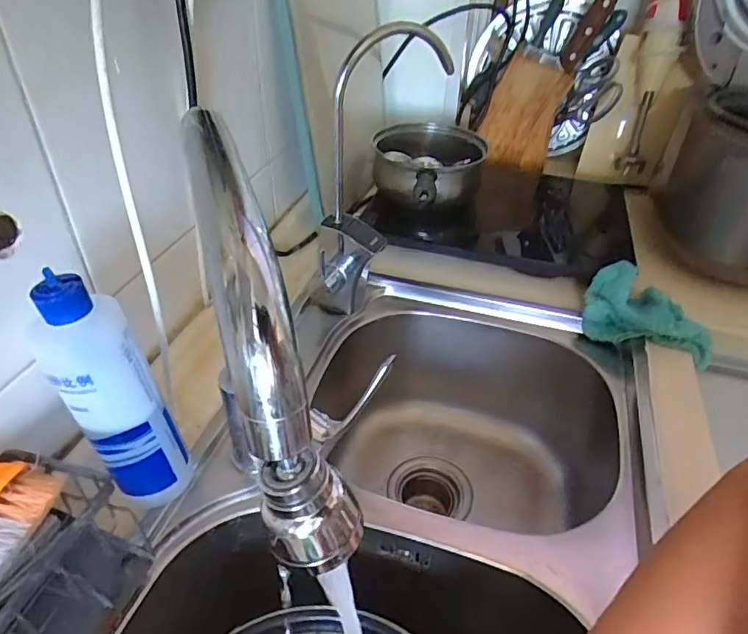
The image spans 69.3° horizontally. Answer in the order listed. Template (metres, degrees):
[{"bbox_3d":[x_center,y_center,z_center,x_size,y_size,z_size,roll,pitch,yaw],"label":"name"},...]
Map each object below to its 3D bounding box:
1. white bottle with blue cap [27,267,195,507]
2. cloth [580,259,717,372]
[{"bbox_3d":[-0.194,0.064,0.410,0.068,0.196,0.064,-29,48,-34],"label":"white bottle with blue cap"},{"bbox_3d":[0.340,-0.008,0.672,0.155,0.066,0.102,11,39,11],"label":"cloth"}]

